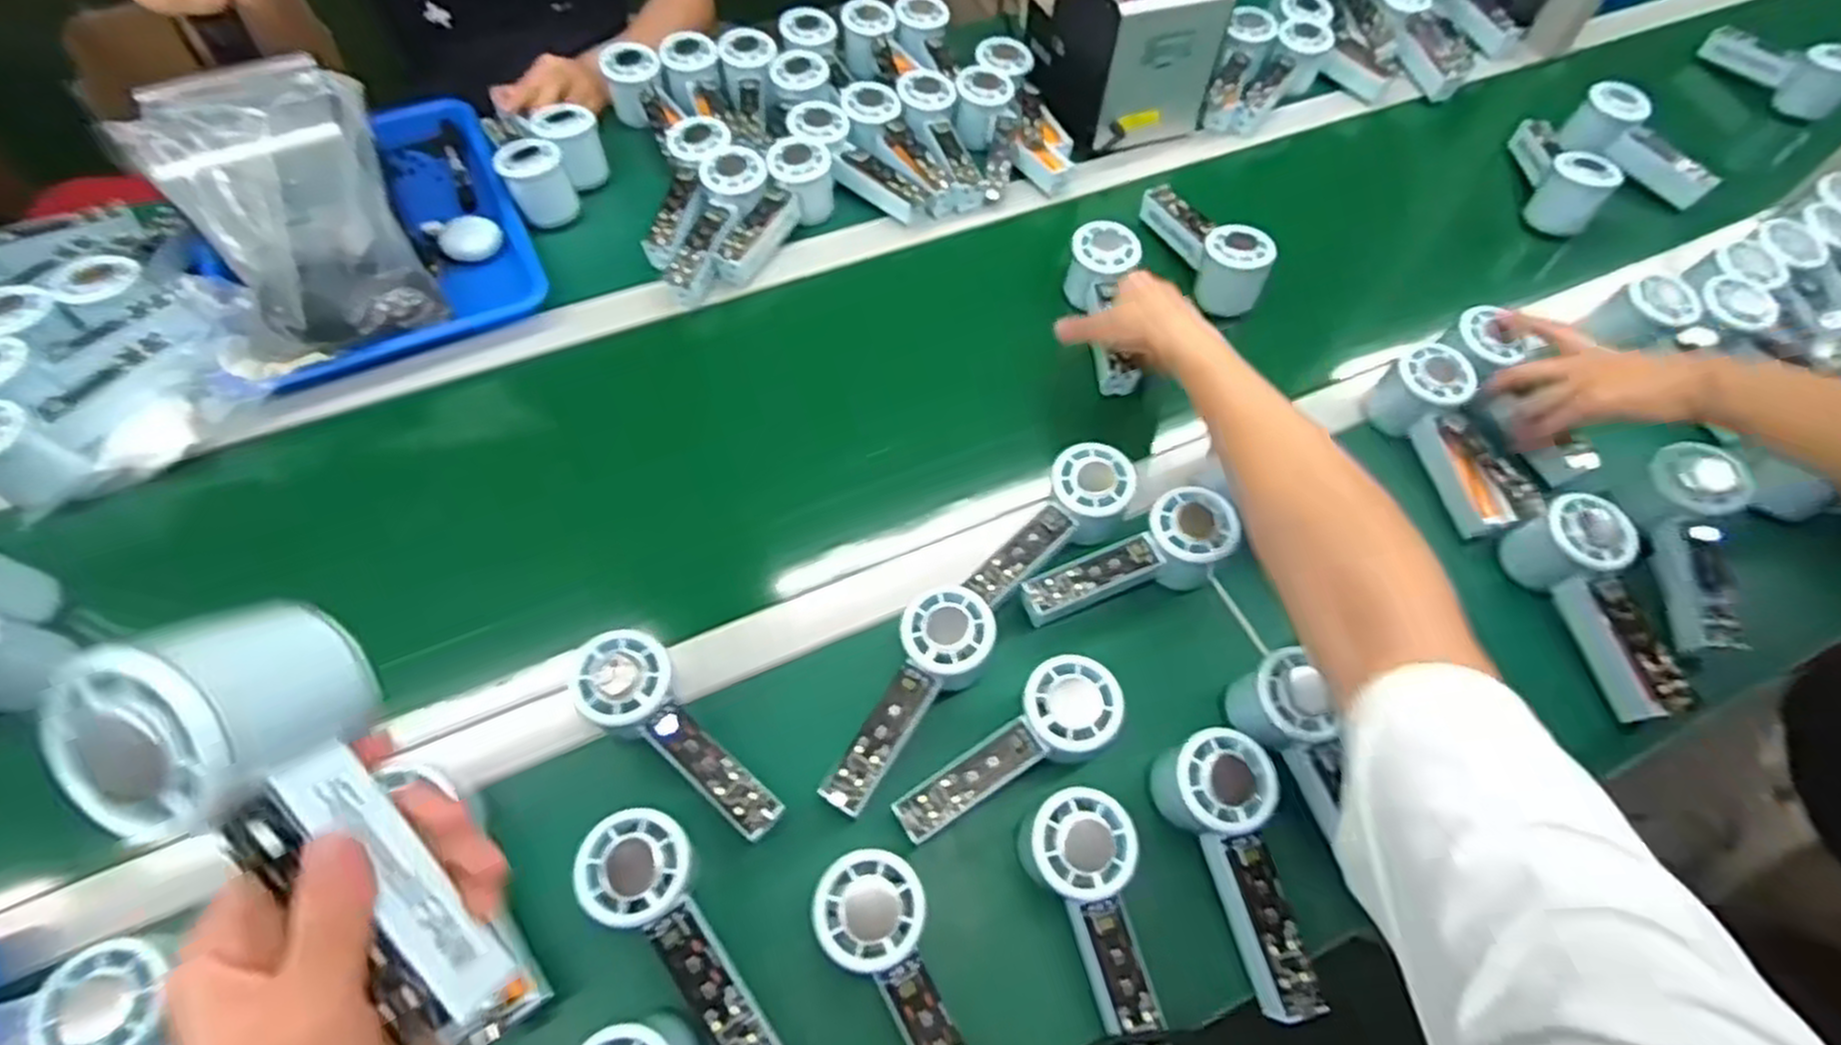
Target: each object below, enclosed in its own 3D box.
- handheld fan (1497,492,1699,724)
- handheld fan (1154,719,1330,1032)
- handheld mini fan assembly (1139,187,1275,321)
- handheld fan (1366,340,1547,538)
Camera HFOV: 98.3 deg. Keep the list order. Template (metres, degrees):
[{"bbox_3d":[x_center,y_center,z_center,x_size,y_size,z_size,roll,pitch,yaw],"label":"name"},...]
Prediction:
[{"bbox_3d":[0.471,0.056,0.544,0.057,0.050,0.149,-16,62,-10],"label":"handheld fan"},{"bbox_3d":[0.185,0.195,0.454,0.059,0.038,0.151,-15,78,-10],"label":"handheld fan"},{"bbox_3d":[0.262,-0.261,0.725,0.049,0.054,0.162,-14,61,-10],"label":"handheld mini fan assembly"},{"bbox_3d":[0.408,-0.065,0.610,0.068,0.049,0.149,-8,61,-6],"label":"handheld fan"}]

